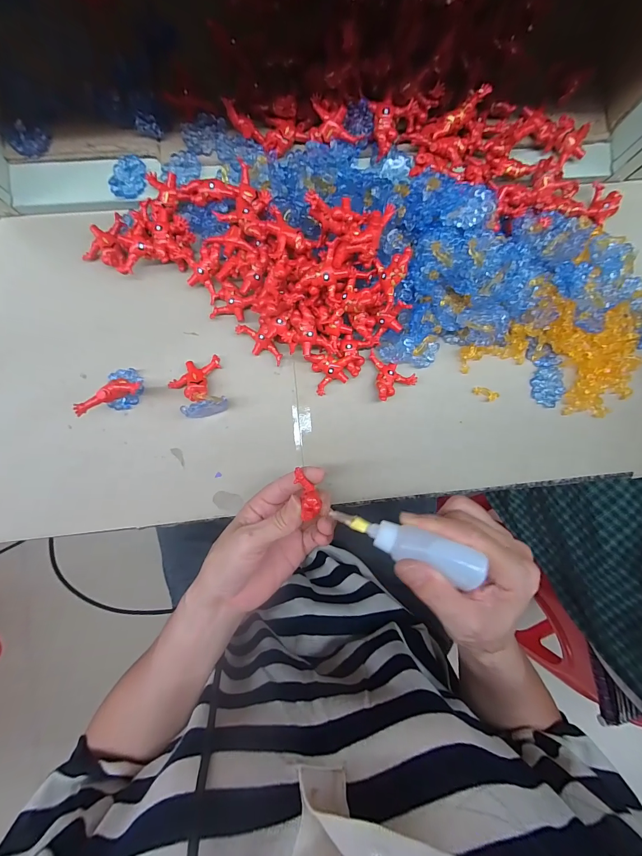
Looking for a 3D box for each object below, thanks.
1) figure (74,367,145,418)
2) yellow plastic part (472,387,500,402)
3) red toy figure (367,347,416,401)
[{"bbox_3d":[-0.178,-0.034,0.292,0.044,0.049,0.032,-27,90,-3],"label":"figure"},{"bbox_3d":[0.156,-0.033,0.325,0.023,0.004,0.010,23,88,-2],"label":"yellow plastic part"},{"bbox_3d":[0.066,-0.051,0.318,0.037,0.013,0.046,-13,89,-3],"label":"red toy figure"}]

